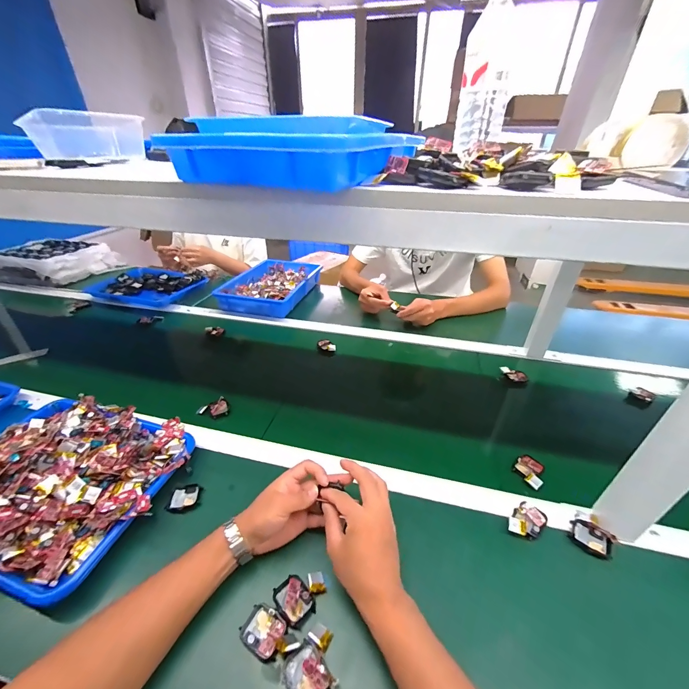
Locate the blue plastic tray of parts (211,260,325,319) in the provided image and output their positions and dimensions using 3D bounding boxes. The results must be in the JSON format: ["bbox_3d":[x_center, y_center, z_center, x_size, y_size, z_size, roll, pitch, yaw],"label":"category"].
[{"bbox_3d":[-0.247,-0.213,1.106,0.258,0.054,0.373,8,35,13],"label":"blue plastic tray of parts"}]

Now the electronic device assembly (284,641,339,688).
[{"bbox_3d":[-0.038,0.337,0.320,0.038,0.019,0.046,-29,43,-35],"label":"electronic device assembly"}]

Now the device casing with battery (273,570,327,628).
[{"bbox_3d":[-0.052,0.297,0.377,0.056,0.017,0.044,-29,43,-36],"label":"device casing with battery"}]

